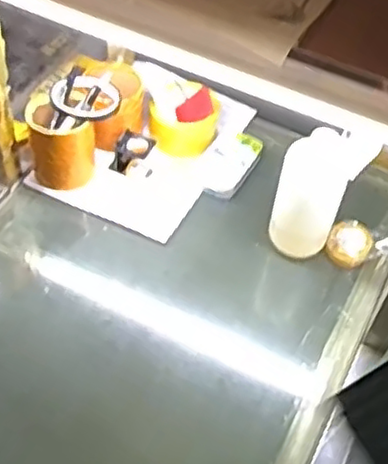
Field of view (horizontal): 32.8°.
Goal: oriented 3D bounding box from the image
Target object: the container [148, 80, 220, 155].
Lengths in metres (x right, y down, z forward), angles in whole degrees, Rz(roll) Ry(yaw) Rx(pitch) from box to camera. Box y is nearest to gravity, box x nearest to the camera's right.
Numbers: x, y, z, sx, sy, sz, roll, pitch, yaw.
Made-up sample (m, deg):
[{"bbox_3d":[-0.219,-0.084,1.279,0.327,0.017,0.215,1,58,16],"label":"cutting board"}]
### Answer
[{"bbox_3d":[-0.017,-0.156,0.916,0.101,0.060,0.108,2,51,-3],"label":"container"}]

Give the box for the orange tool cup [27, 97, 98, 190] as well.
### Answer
[{"bbox_3d":[-0.172,-0.115,0.854,0.086,0.096,0.088,2,51,-3],"label":"orange tool cup"}]

